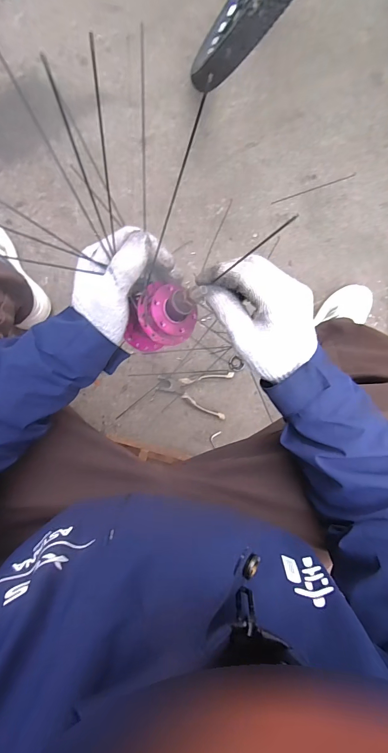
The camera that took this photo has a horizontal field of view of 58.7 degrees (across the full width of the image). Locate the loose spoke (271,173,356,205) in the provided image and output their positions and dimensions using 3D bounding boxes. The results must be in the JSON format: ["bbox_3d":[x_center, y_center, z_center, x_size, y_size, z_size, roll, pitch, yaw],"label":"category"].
[{"bbox_3d":[0.324,-0.503,0.927,0.256,0.010,0.007,-22,93,-8],"label":"loose spoke"}]

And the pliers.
[{"bbox_3d":[0.001,0.029,0.859,0.180,0.016,0.114,13,87,-8],"label":"pliers"}]

